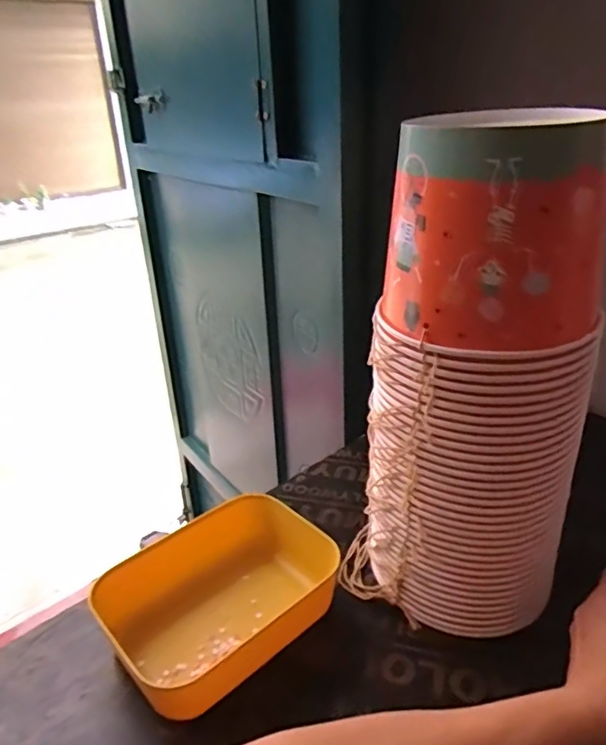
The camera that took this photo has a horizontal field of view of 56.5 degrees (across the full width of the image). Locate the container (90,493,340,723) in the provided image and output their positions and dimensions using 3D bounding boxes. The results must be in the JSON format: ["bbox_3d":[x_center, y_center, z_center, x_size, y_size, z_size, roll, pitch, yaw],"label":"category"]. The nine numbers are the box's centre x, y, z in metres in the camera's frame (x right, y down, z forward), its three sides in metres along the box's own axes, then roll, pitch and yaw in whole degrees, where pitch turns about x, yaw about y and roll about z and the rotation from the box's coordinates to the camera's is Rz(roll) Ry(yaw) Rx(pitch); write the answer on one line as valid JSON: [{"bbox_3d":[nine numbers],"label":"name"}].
[{"bbox_3d":[-0.066,0.191,0.483,0.188,0.056,0.139,-22,32,-34],"label":"container"}]

